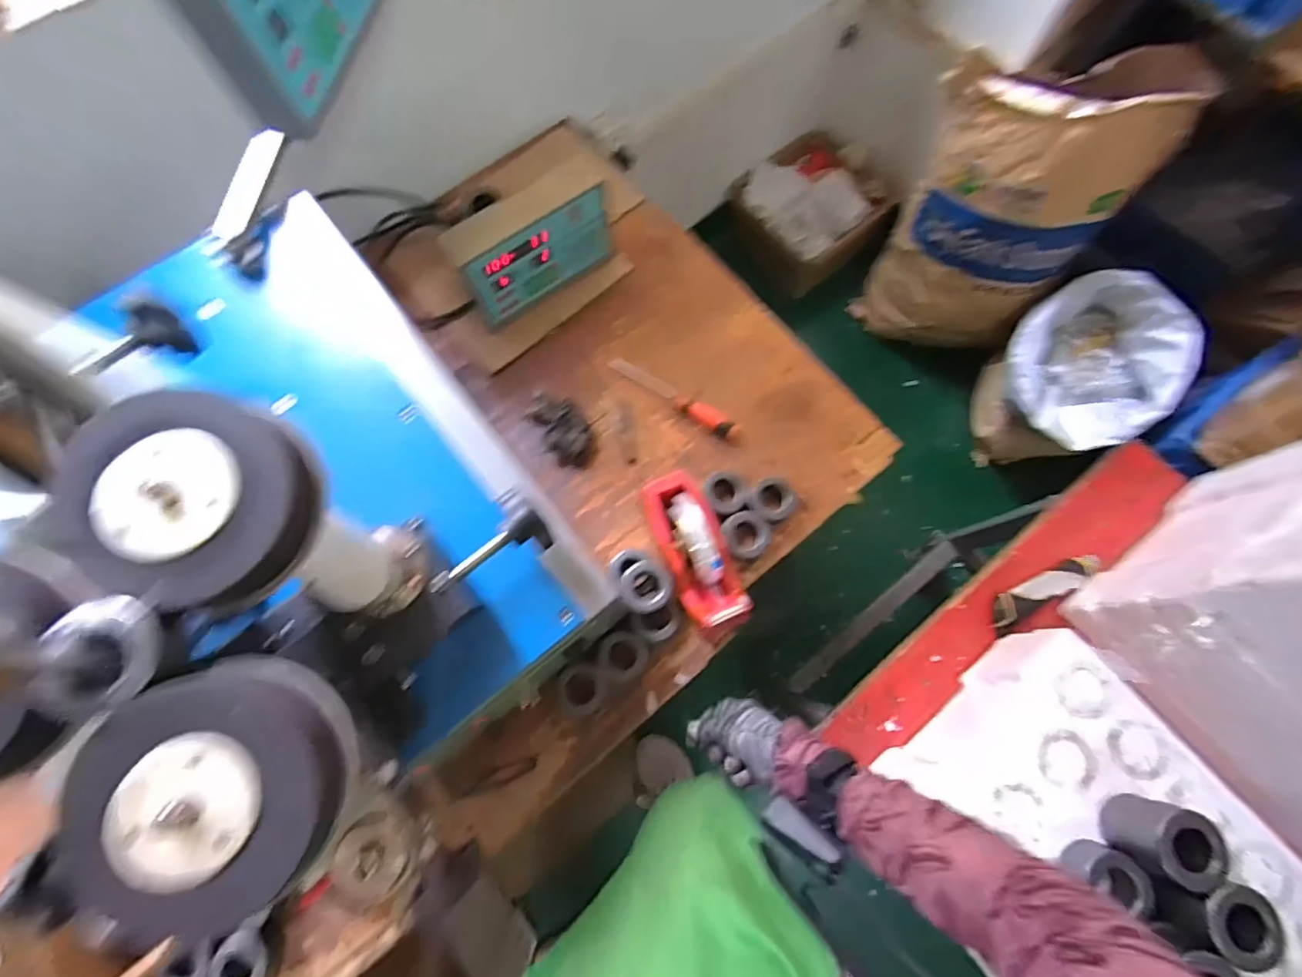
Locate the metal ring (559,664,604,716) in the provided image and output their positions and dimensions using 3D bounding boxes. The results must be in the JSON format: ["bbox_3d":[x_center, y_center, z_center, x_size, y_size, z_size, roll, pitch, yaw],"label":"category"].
[{"bbox_3d":[-0.085,0.248,0.695,0.056,0.015,0.059,0,75,0],"label":"metal ring"}]

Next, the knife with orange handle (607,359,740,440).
[{"bbox_3d":[0.033,-0.133,0.797,0.209,0.028,0.030,37,78,9],"label":"knife with orange handle"}]

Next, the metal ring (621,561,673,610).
[{"bbox_3d":[-0.006,0.120,0.695,0.059,0.014,0.062,2,68,-4],"label":"metal ring"}]

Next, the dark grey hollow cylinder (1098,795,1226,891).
[{"bbox_3d":[0.464,0.317,0.508,0.062,0.081,0.060,0,75,0],"label":"dark grey hollow cylinder"}]

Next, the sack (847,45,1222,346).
[{"bbox_3d":[0.732,-0.578,1.246,0.265,0.593,0.402,-31,77,-8],"label":"sack"}]

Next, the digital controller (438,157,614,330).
[{"bbox_3d":[-0.163,-0.348,0.798,0.231,0.175,0.064,-34,78,-9],"label":"digital controller"}]

